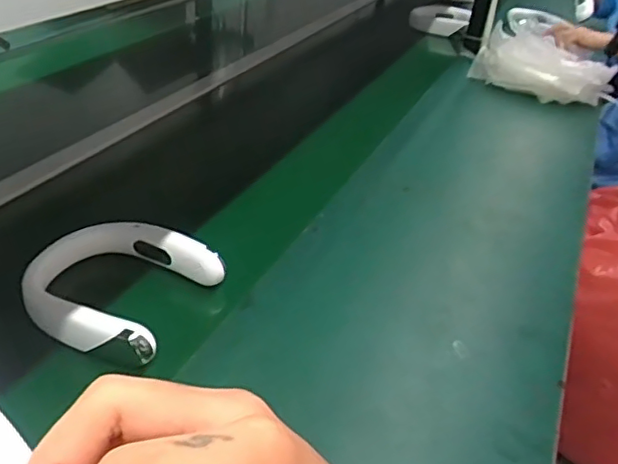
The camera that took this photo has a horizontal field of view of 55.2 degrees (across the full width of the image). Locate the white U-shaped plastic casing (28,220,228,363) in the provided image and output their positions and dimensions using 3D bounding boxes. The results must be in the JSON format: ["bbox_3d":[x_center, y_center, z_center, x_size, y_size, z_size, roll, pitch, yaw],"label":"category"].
[{"bbox_3d":[-0.229,0.061,0.708,0.194,0.043,0.182,17,37,13],"label":"white U-shaped plastic casing"}]

